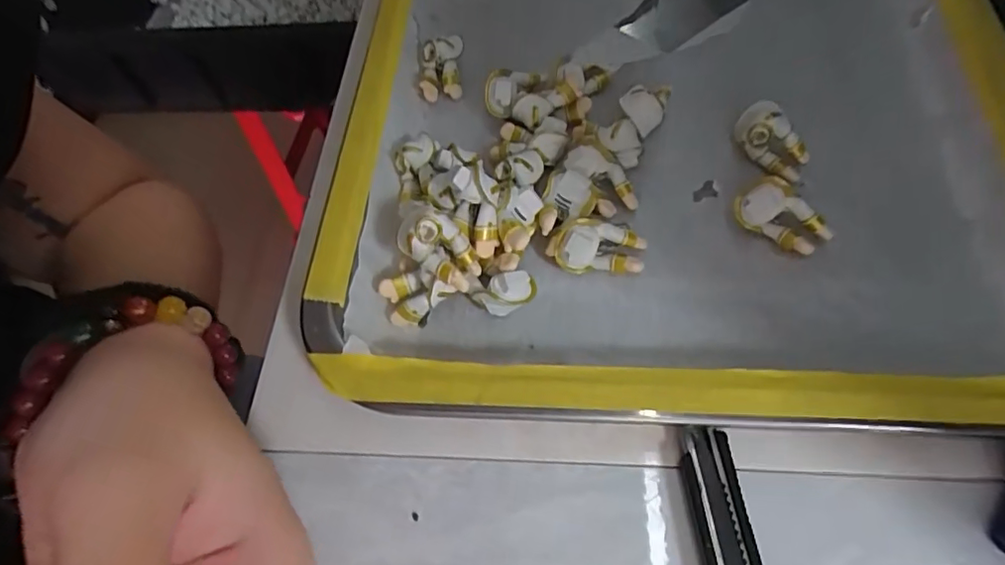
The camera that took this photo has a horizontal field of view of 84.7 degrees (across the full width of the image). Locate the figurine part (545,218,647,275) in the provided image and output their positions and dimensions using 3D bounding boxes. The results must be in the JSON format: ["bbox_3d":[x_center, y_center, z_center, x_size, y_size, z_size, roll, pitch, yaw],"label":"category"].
[{"bbox_3d":[0.034,-0.012,0.197,0.034,0.018,0.015,1,61,7],"label":"figurine part"}]

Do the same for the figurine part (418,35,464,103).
[{"bbox_3d":[-0.028,-0.096,0.248,0.019,0.007,0.028,2,93,7],"label":"figurine part"}]

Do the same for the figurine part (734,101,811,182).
[{"bbox_3d":[0.104,-0.053,0.212,0.014,0.022,0.029,-39,67,-17],"label":"figurine part"}]

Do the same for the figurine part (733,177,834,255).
[{"bbox_3d":[0.100,-0.023,0.196,0.032,0.017,0.015,30,69,21],"label":"figurine part"}]

